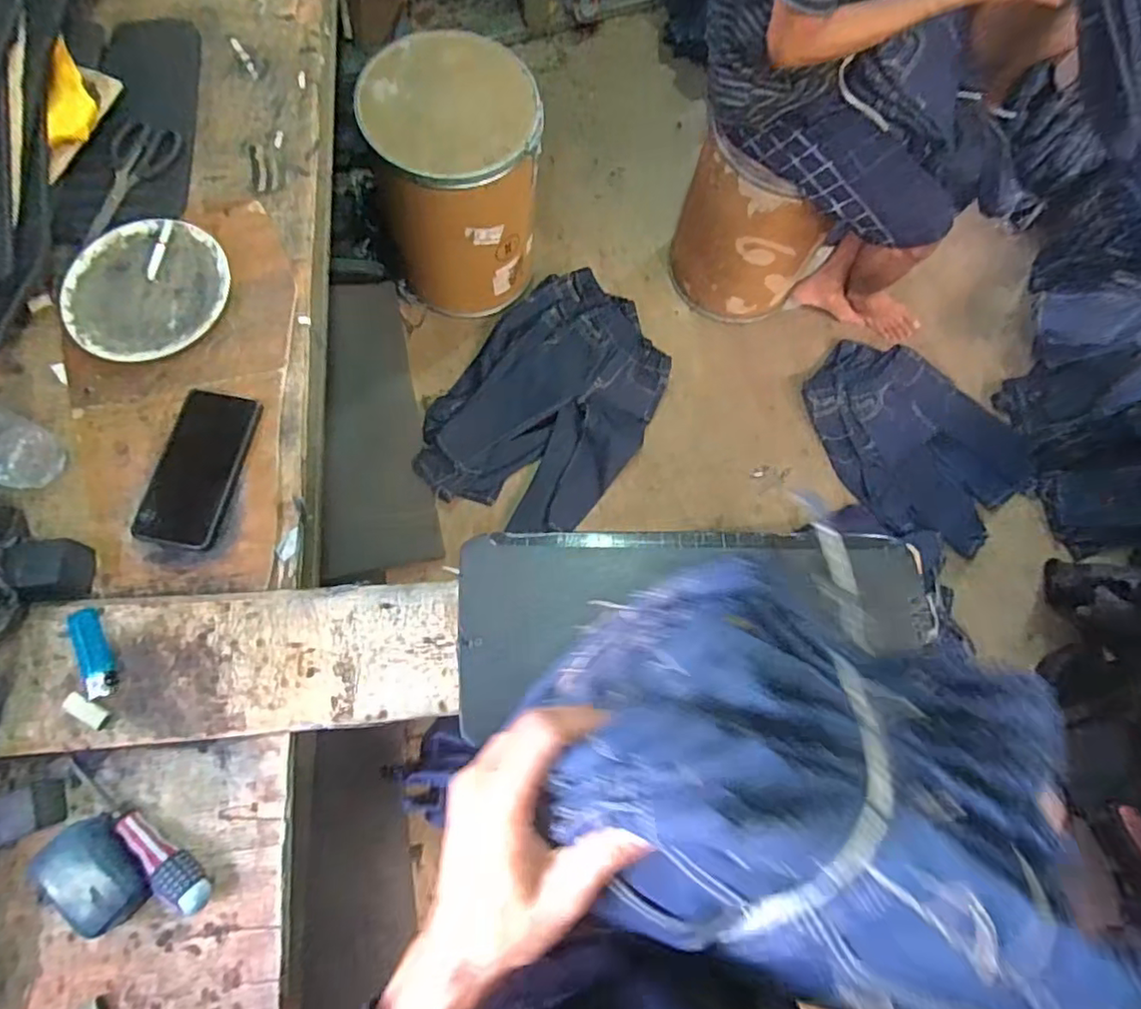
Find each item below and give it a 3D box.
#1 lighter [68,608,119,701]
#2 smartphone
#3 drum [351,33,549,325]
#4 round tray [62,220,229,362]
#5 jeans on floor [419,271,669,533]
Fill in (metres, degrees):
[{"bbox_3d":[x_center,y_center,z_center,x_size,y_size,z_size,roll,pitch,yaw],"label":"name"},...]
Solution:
[{"bbox_3d":[-0.434,0.133,0.562,0.026,0.009,0.085,-27,77,-9],"label":"lighter"},{"bbox_3d":[-0.378,-0.038,0.631,0.080,0.006,0.161,11,75,1],"label":"smartphone"},{"bbox_3d":[-0.241,-0.700,1.413,0.349,0.490,0.305,-18,76,-7],"label":"drum"},{"bbox_3d":[-0.464,-0.238,0.675,0.169,0.009,0.164,0,75,-2],"label":"round tray"},{"bbox_3d":[-0.045,-0.262,1.554,0.473,0.082,0.681,31,76,7],"label":"jeans on floor"}]

